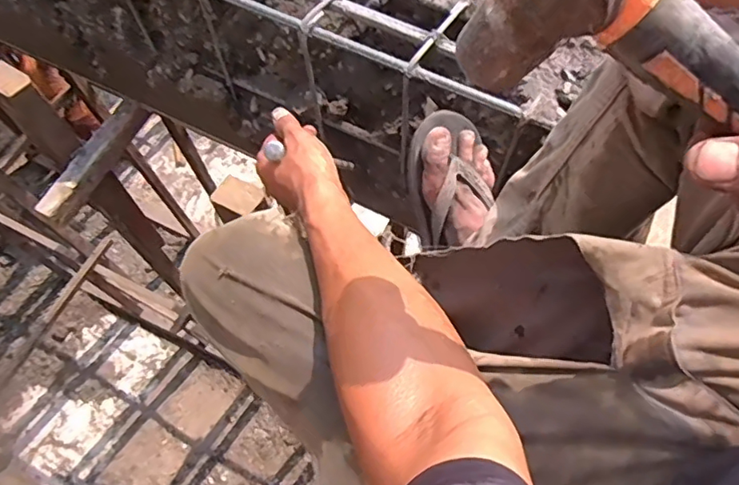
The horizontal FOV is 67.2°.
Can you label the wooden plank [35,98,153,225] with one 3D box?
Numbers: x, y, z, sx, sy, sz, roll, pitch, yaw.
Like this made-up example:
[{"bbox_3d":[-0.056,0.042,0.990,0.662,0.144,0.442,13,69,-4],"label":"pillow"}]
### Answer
[{"bbox_3d":[-0.533,-0.158,1.083,0.050,0.051,0.277,26,69,10],"label":"wooden plank"}]

